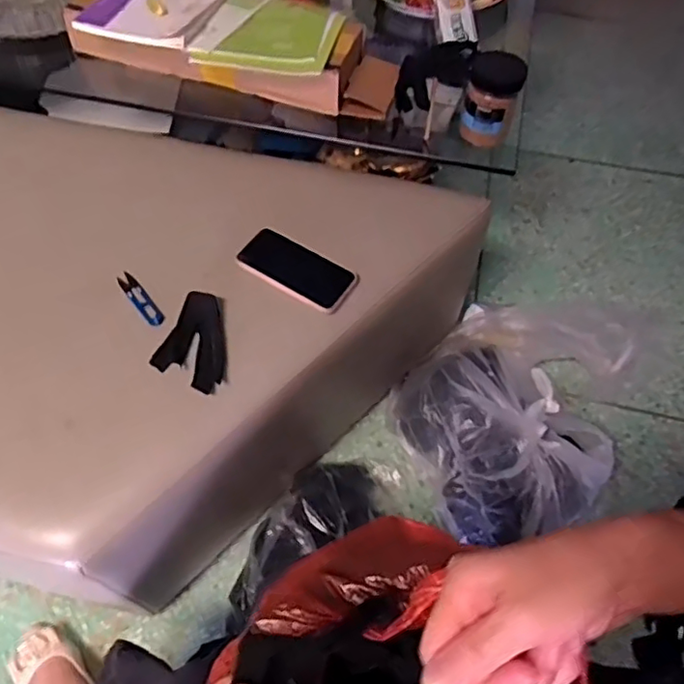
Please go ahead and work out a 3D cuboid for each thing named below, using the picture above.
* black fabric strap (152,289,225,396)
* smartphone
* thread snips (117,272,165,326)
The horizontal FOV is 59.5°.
[{"bbox_3d":[-0.172,-0.003,0.735,0.085,0.022,0.118,18,58,9],"label":"black fabric strap"},{"bbox_3d":[-0.062,-0.099,0.815,0.158,0.014,0.082,27,60,15],"label":"smartphone"},{"bbox_3d":[-0.264,-0.056,0.785,0.021,0.004,0.104,-34,64,-22],"label":"thread snips"}]

